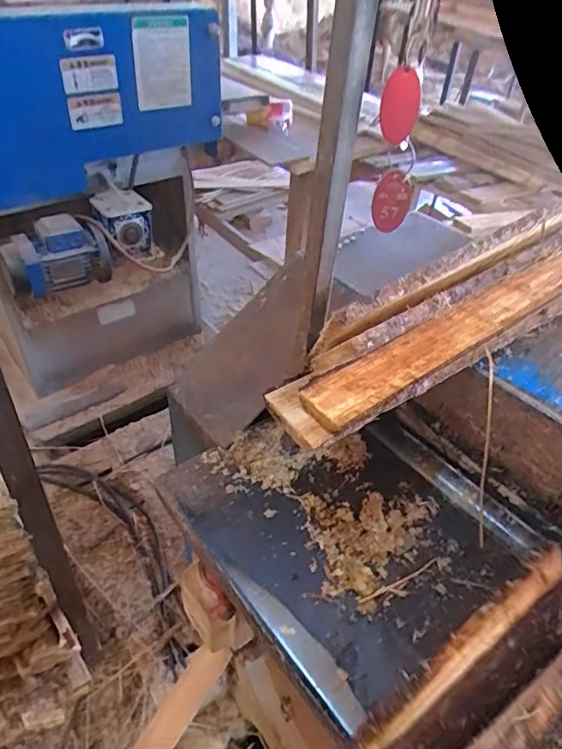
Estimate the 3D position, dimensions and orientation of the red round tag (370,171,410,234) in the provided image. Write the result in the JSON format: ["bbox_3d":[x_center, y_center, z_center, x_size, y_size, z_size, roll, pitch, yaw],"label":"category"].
[{"bbox_3d":[0.085,-0.132,0.398,0.029,0.046,0.007,-8,43,-4],"label":"red round tag"}]

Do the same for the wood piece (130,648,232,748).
[{"bbox_3d":[-0.213,0.641,0.913,0.059,0.026,0.363,33,87,26],"label":"wood piece"}]

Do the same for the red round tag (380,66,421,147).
[{"bbox_3d":[0.081,-0.181,0.349,0.026,0.047,0.006,-9,46,-4],"label":"red round tag"}]

